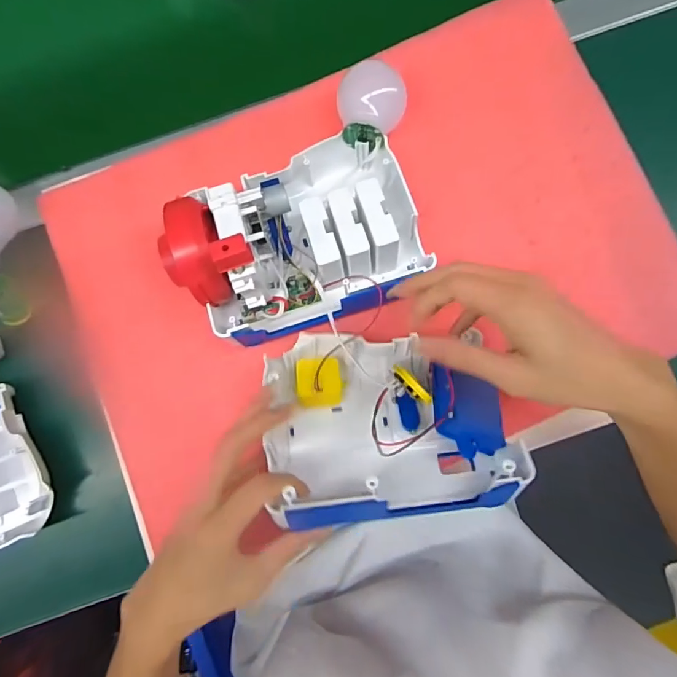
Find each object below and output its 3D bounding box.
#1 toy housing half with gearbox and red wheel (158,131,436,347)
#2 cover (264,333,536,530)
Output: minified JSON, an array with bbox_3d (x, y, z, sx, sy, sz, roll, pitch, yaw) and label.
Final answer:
[{"bbox_3d":[-0.032,-0.086,0.361,0.186,0.102,0.141,-16,80,-1],"label":"toy housing half with gearbox and red wheel"},{"bbox_3d":[0.041,0.061,0.346,0.185,0.069,0.135,-5,79,1],"label":"cover"}]

